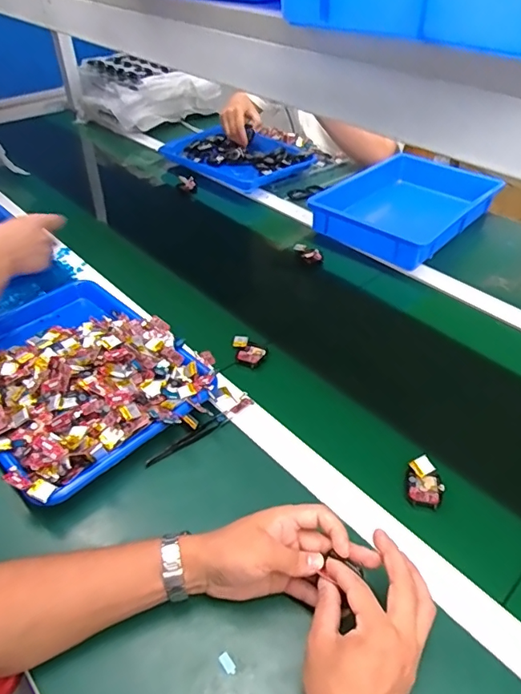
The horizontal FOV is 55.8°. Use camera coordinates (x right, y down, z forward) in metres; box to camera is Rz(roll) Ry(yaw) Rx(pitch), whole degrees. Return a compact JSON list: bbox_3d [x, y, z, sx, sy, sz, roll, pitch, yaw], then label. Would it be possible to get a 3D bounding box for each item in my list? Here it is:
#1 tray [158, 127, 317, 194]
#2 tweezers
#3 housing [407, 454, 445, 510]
[{"bbox_3d":[-0.050,-0.456,1.163,0.316,0.034,0.233,34,52,31],"label":"tray"},{"bbox_3d":[-0.086,0.111,0.583,0.107,0.010,0.009,-28,49,-28],"label":"tweezers"},{"bbox_3d":[0.181,0.147,0.538,0.038,0.012,0.056,11,43,12],"label":"housing"}]

